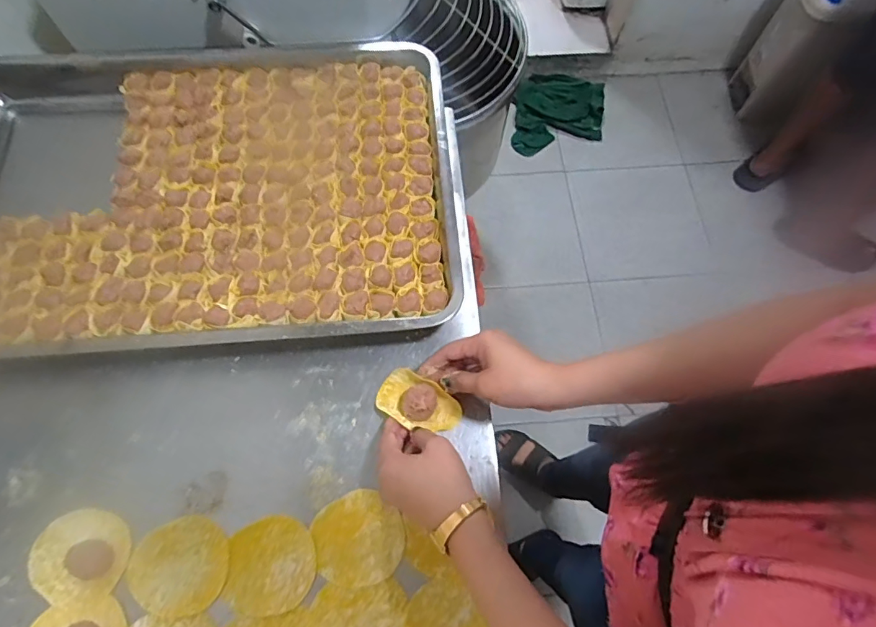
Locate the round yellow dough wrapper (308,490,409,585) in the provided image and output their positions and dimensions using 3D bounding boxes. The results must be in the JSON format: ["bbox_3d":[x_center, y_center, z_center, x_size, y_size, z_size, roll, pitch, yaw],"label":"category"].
[{"bbox_3d":[-0.073,0.207,0.453,0.080,0.004,0.078,1,67,-2],"label":"round yellow dough wrapper"}]

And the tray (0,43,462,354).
[{"bbox_3d":[-0.303,-0.143,0.568,0.636,0.056,0.400,-3,67,-3],"label":"tray"}]

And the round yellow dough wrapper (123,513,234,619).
[{"bbox_3d":[-0.236,0.229,0.445,0.090,0.005,0.077,-5,67,-4],"label":"round yellow dough wrapper"}]

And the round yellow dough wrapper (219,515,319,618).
[{"bbox_3d":[-0.151,0.228,0.443,0.079,0.004,0.078,1,67,-2],"label":"round yellow dough wrapper"}]

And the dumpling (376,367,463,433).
[{"bbox_3d":[-0.020,0.090,0.486,0.084,0.032,0.045,30,69,11],"label":"dumpling"}]

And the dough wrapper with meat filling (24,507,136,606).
[{"bbox_3d":[-0.328,0.220,0.446,0.087,0.005,0.075,17,67,5],"label":"dough wrapper with meat filling"}]

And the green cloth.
[{"bbox_3d":[0.413,-0.685,1.672,0.306,0.030,0.306,4,80,-3],"label":"green cloth"}]

